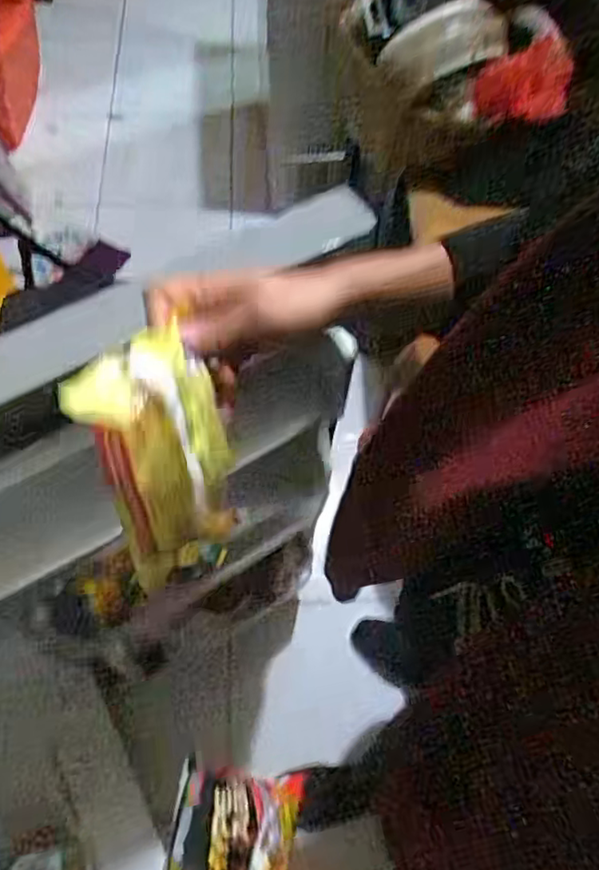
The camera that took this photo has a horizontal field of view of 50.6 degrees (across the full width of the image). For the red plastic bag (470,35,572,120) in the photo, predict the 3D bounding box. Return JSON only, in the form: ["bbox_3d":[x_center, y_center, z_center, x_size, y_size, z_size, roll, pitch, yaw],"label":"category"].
[{"bbox_3d":[0.399,-0.639,1.144,0.179,0.126,0.060,-8,40,-4],"label":"red plastic bag"}]

